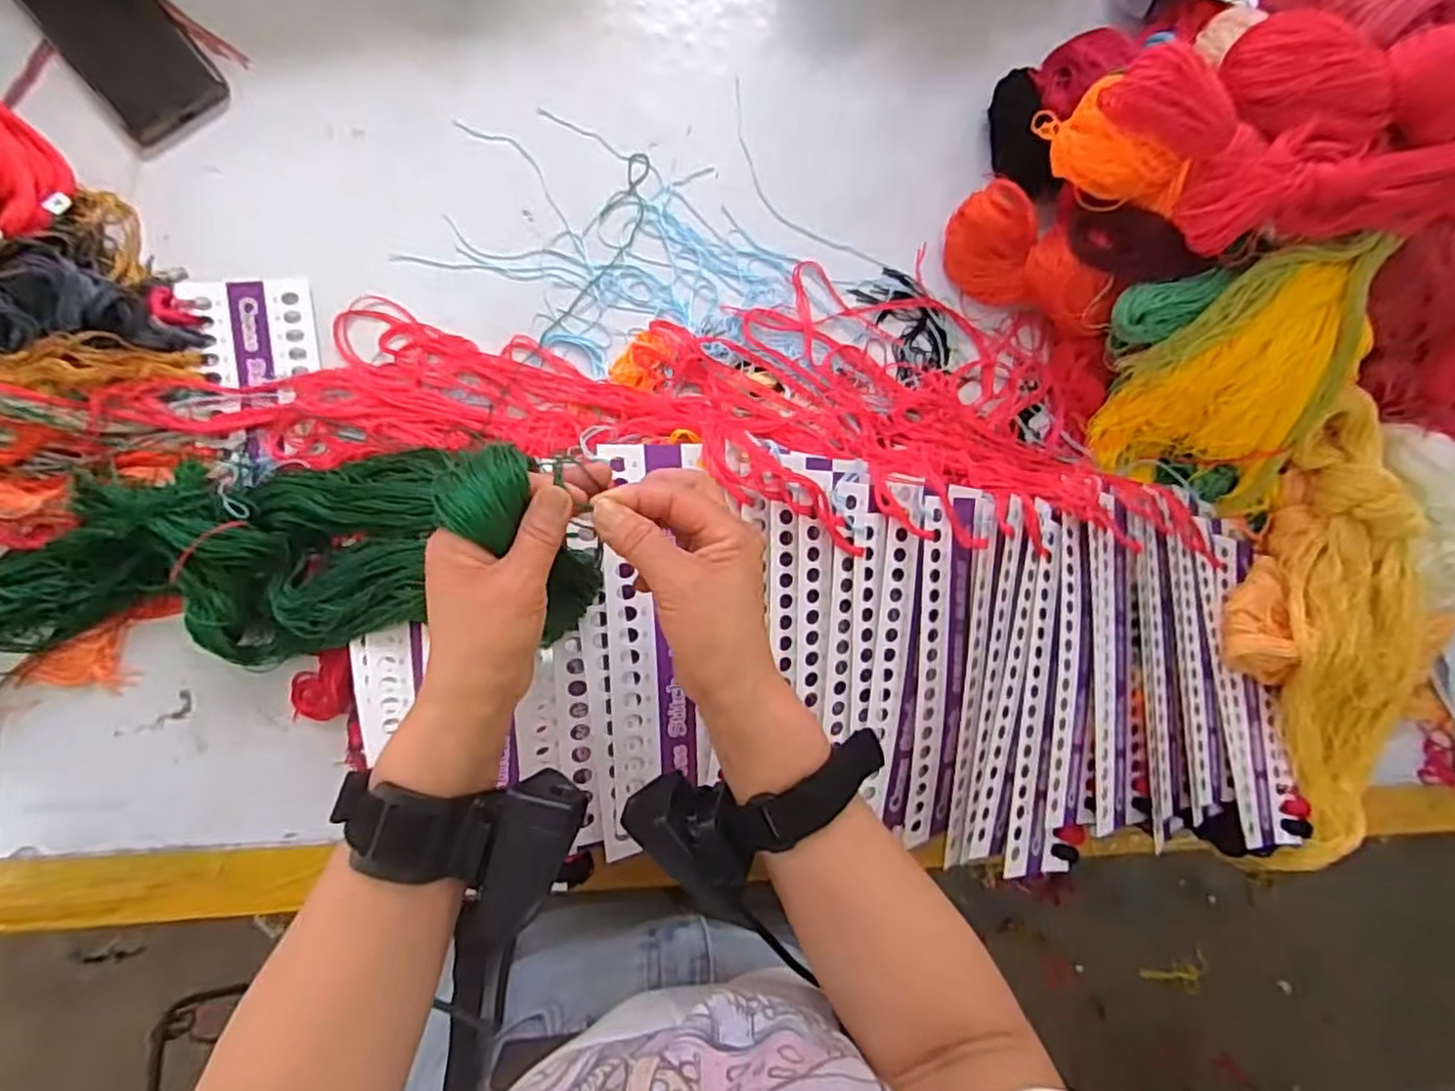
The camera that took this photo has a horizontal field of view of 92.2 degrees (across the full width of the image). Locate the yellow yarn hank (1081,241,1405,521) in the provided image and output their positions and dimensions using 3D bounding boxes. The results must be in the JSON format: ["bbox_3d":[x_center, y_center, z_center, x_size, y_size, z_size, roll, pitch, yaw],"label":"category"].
[{"bbox_3d":[0.400,-0.130,0.534,0.155,0.028,0.198,20,125,-1],"label":"yellow yarn hank"}]

